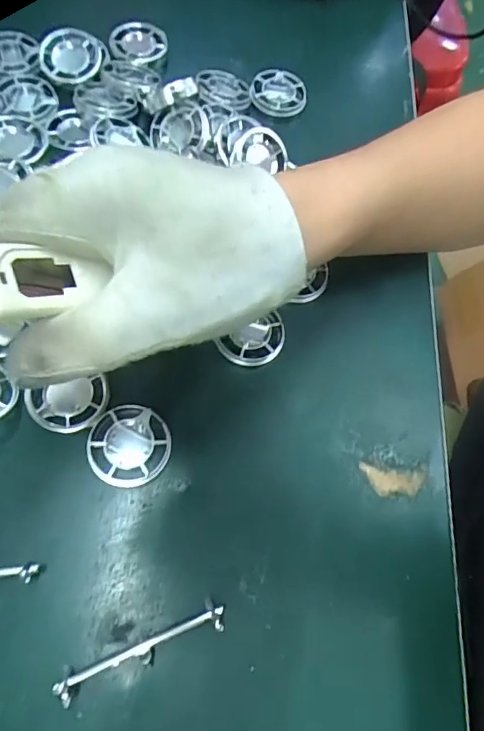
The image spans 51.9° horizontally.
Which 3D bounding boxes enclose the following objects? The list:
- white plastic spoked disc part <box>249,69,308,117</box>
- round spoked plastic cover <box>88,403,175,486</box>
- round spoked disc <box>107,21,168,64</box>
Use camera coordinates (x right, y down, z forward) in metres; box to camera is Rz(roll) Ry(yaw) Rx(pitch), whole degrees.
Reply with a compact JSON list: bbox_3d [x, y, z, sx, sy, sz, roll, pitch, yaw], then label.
[{"bbox_3d":[0.025,-0.192,0.349,0.040,0.013,0.036,9,67,-4],"label":"white plastic spoked disc part"},{"bbox_3d":[-0.055,0.039,0.242,0.039,0.009,0.039,2,74,-7],"label":"round spoked plastic cover"},{"bbox_3d":[-0.073,-0.227,0.349,0.040,0.012,0.033,-5,69,-10],"label":"round spoked disc"}]

